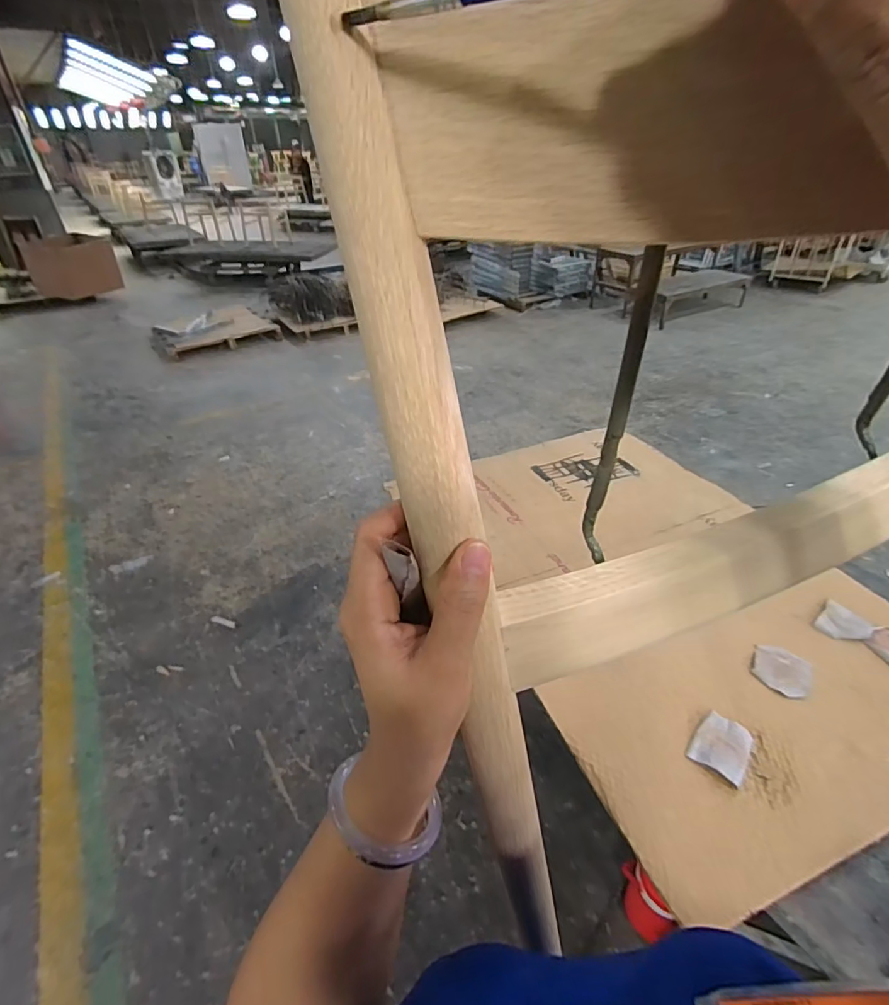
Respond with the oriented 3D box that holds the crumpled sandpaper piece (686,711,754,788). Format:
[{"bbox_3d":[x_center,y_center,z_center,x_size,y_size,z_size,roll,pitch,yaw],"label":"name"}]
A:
[{"bbox_3d":[0.531,0.466,0.958,0.090,0.019,0.119,26,45,32],"label":"crumpled sandpaper piece"}]

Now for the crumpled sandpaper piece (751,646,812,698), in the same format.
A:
[{"bbox_3d":[0.741,0.369,1.100,0.111,0.016,0.116,19,42,26],"label":"crumpled sandpaper piece"}]

